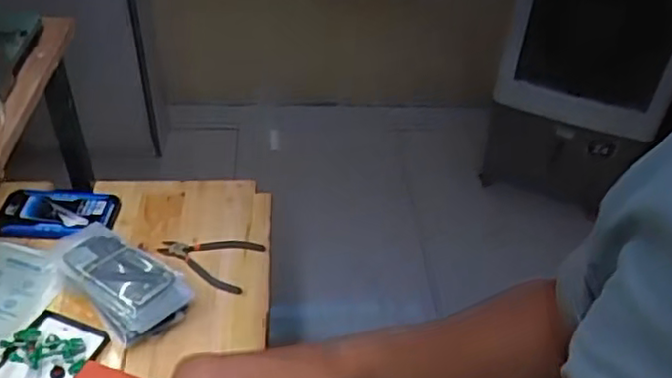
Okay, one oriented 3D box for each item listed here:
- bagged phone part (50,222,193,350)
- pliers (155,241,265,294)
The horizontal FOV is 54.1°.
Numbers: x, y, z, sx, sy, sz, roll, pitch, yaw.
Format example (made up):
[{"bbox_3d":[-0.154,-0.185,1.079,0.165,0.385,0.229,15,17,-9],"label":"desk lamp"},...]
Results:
[{"bbox_3d":[-0.312,0.122,0.919,0.233,0.045,0.106,30,48,27],"label":"bagged phone part"},{"bbox_3d":[-0.189,0.114,0.986,0.155,0.019,0.096,1,41,-3],"label":"pliers"}]

